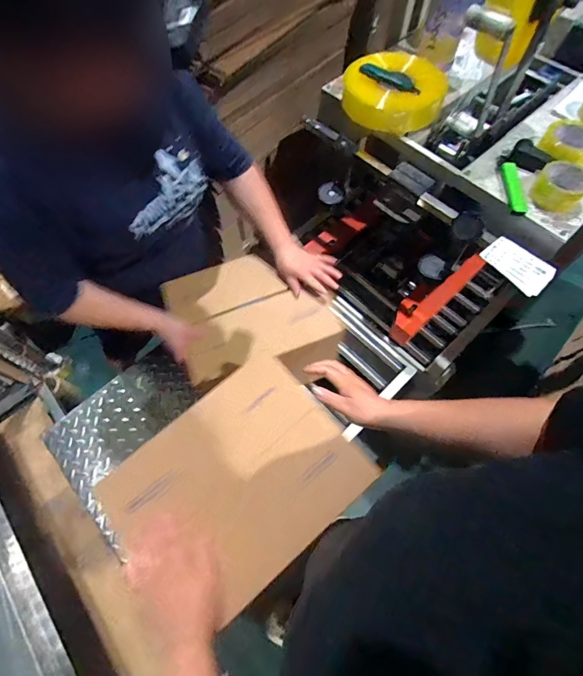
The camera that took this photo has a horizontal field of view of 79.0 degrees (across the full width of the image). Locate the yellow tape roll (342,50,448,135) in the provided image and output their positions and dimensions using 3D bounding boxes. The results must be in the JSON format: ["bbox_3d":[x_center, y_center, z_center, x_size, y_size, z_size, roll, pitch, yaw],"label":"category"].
[{"bbox_3d":[0.239,-0.580,0.839,0.240,0.071,0.230,19,66,9],"label":"yellow tape roll"}]

